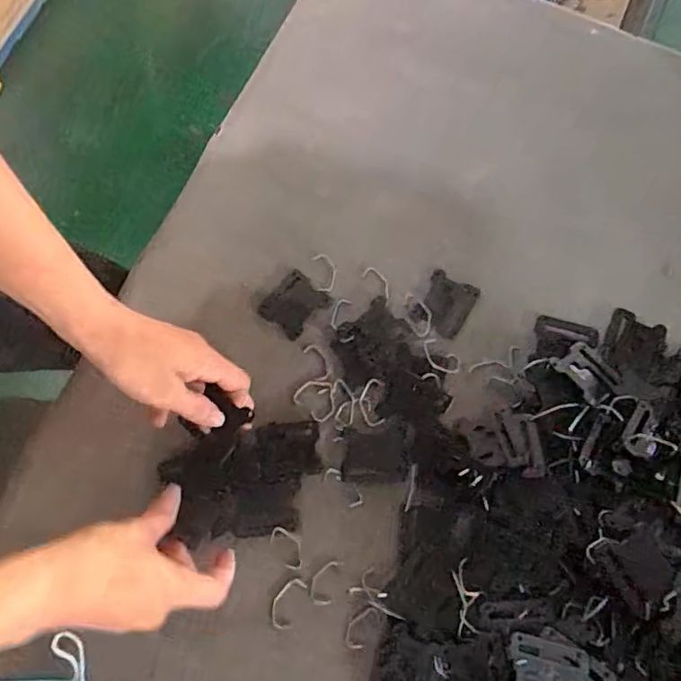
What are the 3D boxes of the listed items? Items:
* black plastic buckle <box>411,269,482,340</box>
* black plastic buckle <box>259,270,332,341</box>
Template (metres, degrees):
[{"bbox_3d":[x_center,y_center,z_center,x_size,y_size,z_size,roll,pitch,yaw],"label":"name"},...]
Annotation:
[{"bbox_3d":[0.090,-0.031,0.475,0.043,0.004,0.051,31,80,6],"label":"black plastic buckle"},{"bbox_3d":[-0.039,-0.030,0.475,0.043,0.004,0.050,42,81,8],"label":"black plastic buckle"}]

